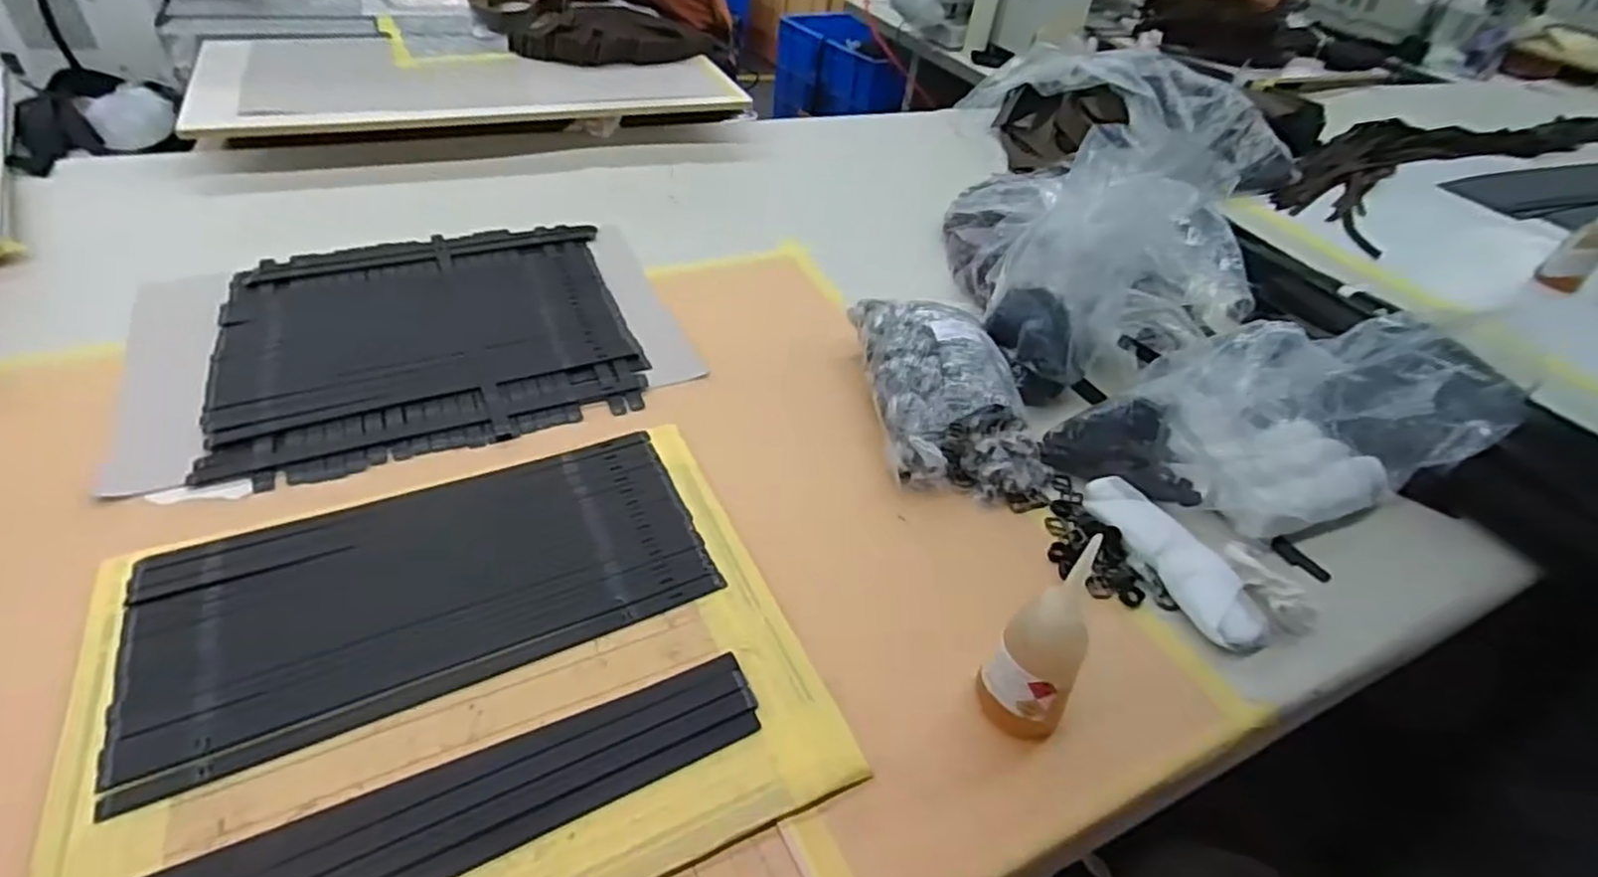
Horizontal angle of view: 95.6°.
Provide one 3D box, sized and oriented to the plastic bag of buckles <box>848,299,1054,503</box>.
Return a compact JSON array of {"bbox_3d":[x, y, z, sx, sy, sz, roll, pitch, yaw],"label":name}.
[{"bbox_3d":[0.161,-0.060,0.784,0.161,0.102,0.264,-1,43,-11],"label":"plastic bag of buckles"}]

